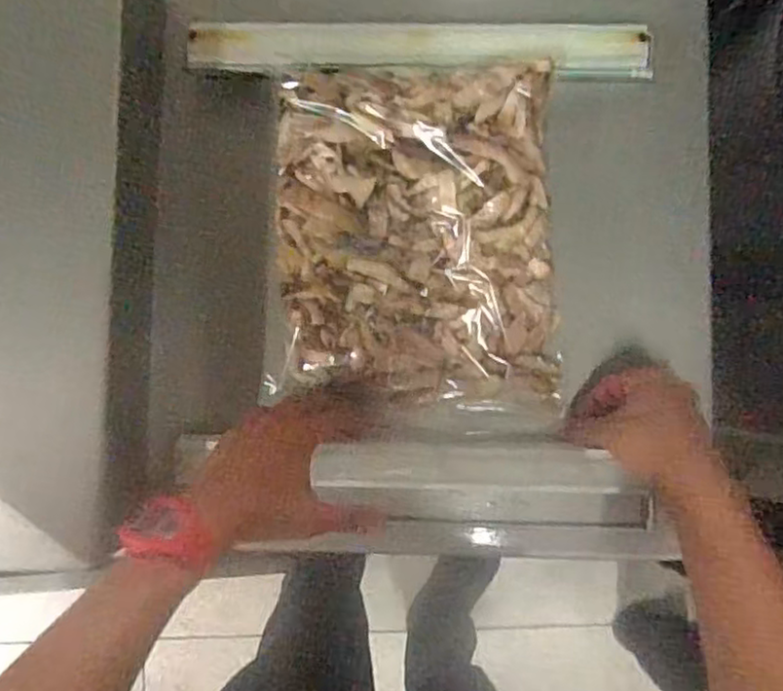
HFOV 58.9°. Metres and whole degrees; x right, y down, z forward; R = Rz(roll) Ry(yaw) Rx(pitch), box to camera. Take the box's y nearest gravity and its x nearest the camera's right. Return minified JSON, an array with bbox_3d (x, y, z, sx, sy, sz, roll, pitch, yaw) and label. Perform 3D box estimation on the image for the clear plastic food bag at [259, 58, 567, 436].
[{"bbox_3d":[0.020,-0.086,0.607,0.243,0.060,0.307,-2,86,0],"label":"clear plastic food bag"}]

